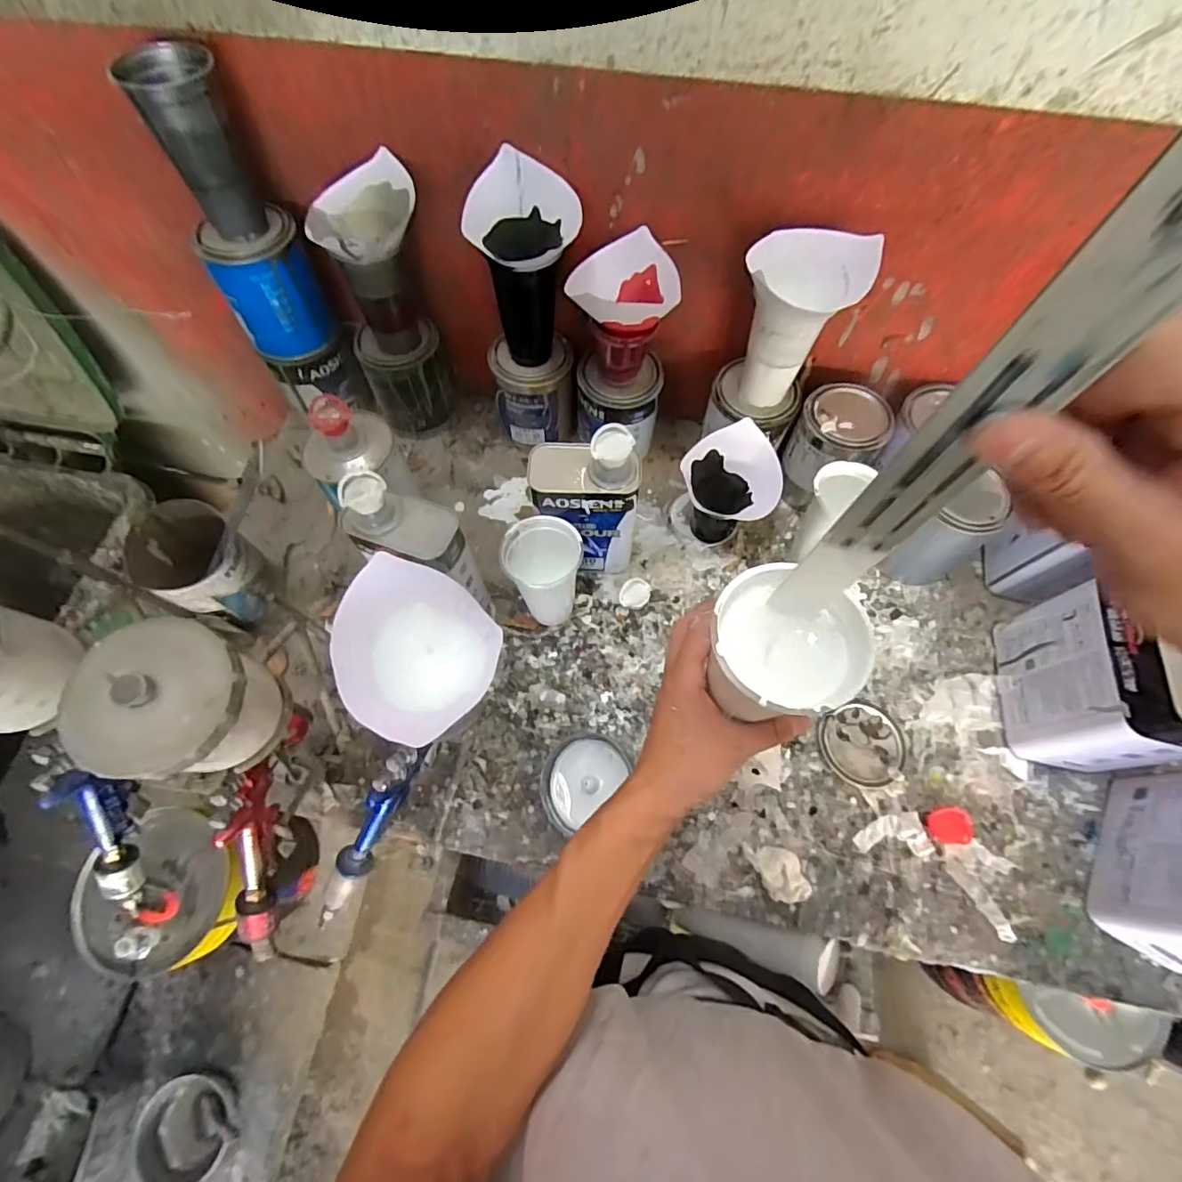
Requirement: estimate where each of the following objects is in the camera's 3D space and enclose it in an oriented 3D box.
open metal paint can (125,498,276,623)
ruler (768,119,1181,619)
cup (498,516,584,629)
[{"bbox_3d":[-0.429,-0.025,0.616,0.103,0.123,0.100,1,66,-1],"label":"open metal paint can"},{"bbox_3d":[0.123,-0.040,0.204,0.035,0.260,0.004,9,68,3],"label":"ruler"},{"bbox_3d":[-0.053,-0.023,0.637,0.081,0.140,0.086,10,67,3],"label":"cup"}]

